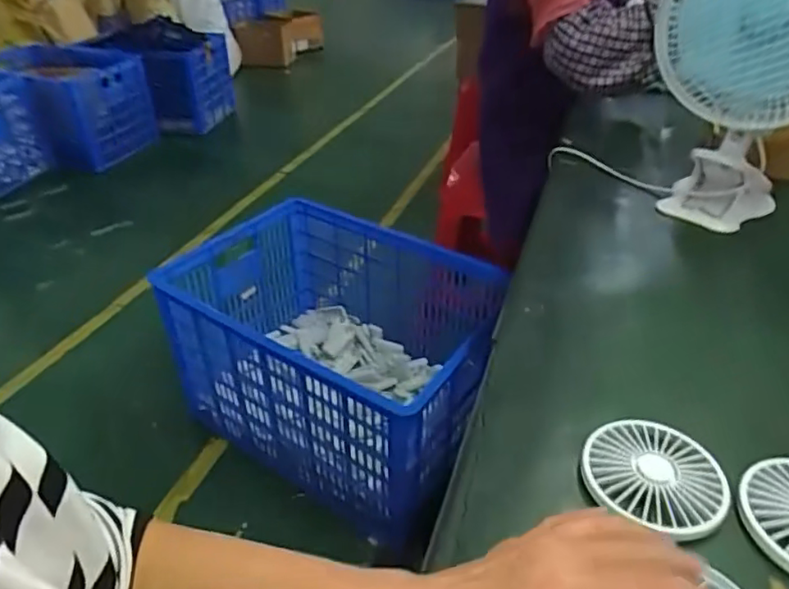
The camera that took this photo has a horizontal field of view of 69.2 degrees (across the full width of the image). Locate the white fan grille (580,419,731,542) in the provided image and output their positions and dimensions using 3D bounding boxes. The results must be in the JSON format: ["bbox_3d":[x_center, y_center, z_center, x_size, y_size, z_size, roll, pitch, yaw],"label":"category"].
[{"bbox_3d":[0.172,0.119,0.381,0.086,0.012,0.084,0,36,0],"label":"white fan grille"}]

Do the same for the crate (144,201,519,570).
[{"bbox_3d":[-0.126,0.114,1.325,0.662,0.374,0.471,19,40,24],"label":"crate"}]

